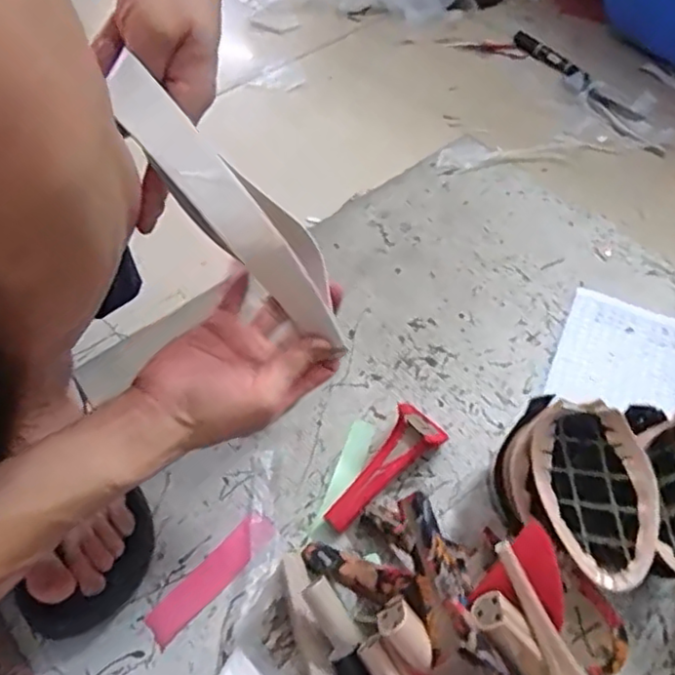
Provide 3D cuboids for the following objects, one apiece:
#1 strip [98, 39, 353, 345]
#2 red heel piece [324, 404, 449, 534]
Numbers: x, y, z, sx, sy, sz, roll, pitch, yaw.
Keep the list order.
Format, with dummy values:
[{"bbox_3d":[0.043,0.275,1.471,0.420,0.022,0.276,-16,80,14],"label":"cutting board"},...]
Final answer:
[{"bbox_3d":[-0.051,-0.063,0.356,0.032,0.196,0.035,-13,40,42],"label":"strip"},{"bbox_3d":[0.043,0.113,0.545,0.043,0.041,0.134,35,59,22],"label":"red heel piece"}]

